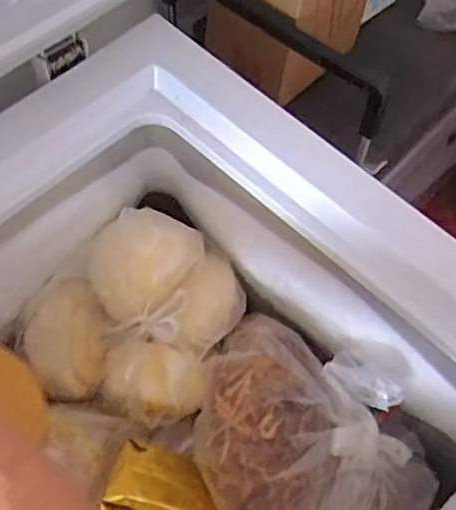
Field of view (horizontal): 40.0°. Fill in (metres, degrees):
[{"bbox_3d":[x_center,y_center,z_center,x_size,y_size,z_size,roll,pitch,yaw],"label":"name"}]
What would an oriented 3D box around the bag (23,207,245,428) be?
[{"bbox_3d":[-0.082,0.049,0.575,0.176,0.092,0.177,21,63,8],"label":"bag"}]

